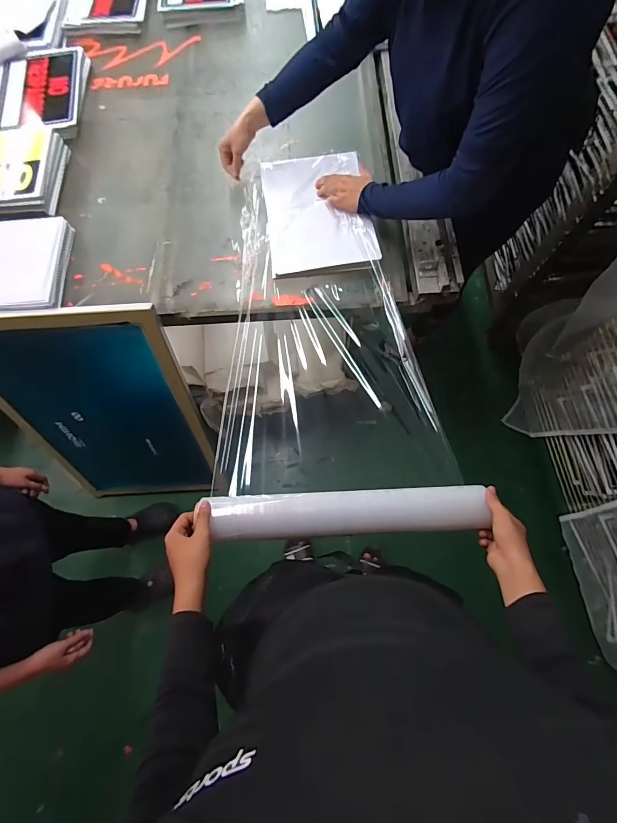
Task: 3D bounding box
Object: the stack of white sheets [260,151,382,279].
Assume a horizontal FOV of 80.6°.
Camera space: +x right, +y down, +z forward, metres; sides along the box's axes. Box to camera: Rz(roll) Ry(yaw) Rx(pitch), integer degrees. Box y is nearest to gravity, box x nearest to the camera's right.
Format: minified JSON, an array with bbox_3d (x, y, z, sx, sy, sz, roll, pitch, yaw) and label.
[{"bbox_3d":[0.022,-0.501,0.913,0.253,0.024,0.329,-8,79,4],"label":"stack of white sheets"}]

